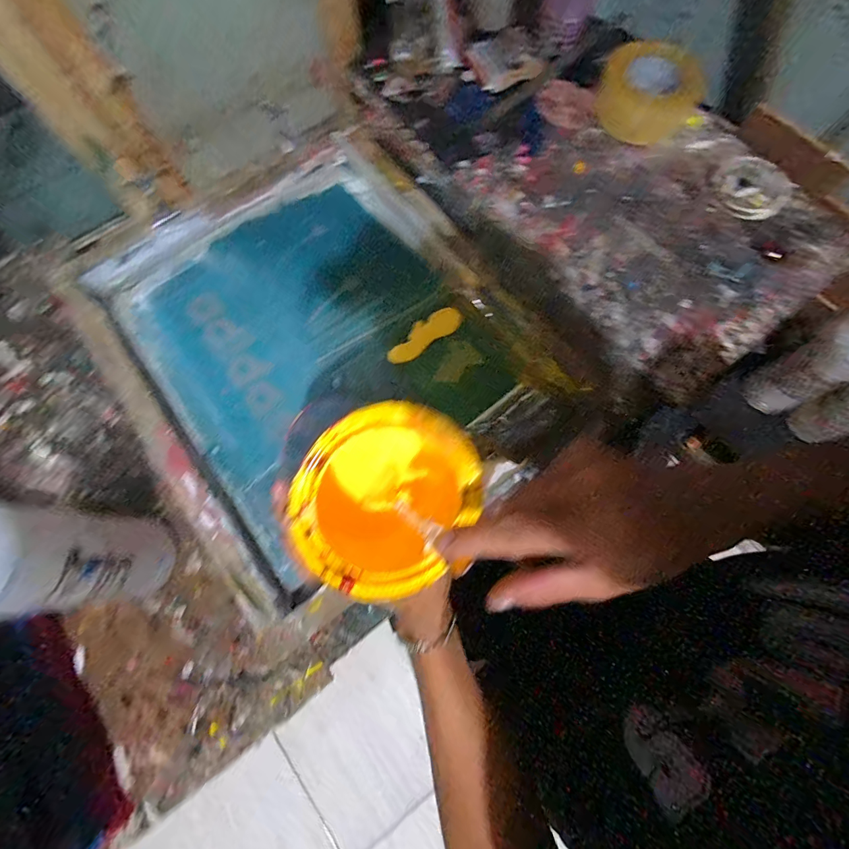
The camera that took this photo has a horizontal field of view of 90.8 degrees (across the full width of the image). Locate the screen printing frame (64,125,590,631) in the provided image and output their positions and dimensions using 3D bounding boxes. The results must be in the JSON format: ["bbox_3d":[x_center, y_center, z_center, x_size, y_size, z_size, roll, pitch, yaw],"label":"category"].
[{"bbox_3d":[-0.129,-0.108,0.538,0.456,0.069,0.547,-36,75,-9],"label":"screen printing frame"}]

